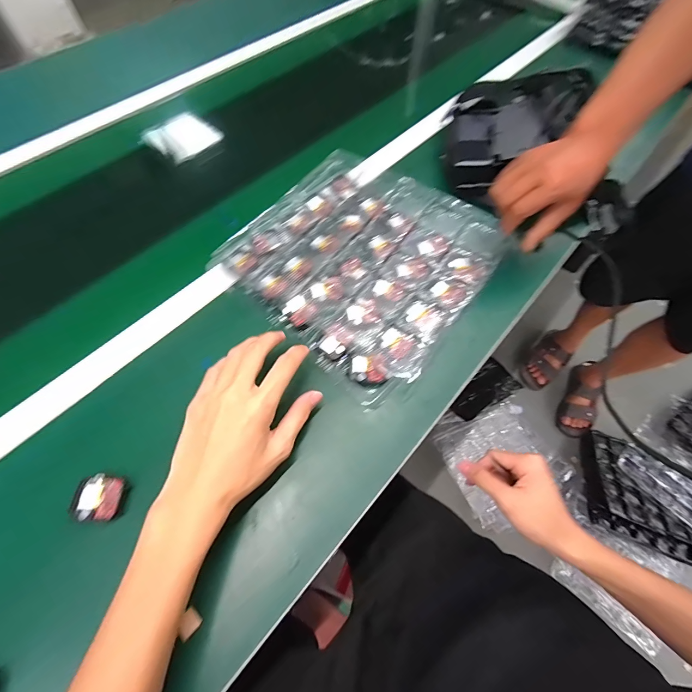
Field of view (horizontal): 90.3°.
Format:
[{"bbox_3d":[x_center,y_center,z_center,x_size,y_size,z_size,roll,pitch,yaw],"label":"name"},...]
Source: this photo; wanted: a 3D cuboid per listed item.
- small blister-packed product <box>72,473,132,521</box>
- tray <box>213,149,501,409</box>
[{"bbox_3d":[-0.229,0.141,0.322,0.041,0.015,0.038,1,62,0],"label":"small blister-packed product"},{"bbox_3d":[0.021,-0.115,0.443,0.280,0.035,0.289,36,67,17],"label":"tray"}]

